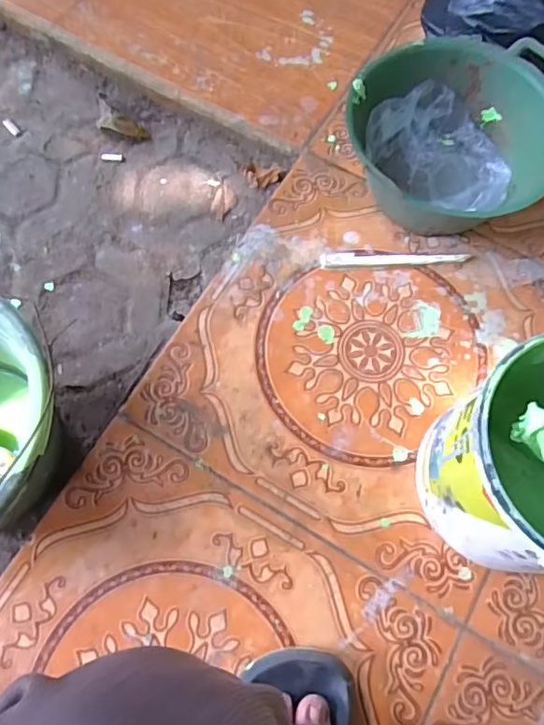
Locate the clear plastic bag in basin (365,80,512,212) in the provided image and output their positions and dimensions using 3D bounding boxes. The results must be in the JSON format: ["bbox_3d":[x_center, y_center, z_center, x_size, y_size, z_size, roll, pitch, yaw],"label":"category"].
[{"bbox_3d":[0.205,-0.243,0.659,0.146,0.060,0.174,-40,75,-14],"label":"clear plastic bag in basin"}]

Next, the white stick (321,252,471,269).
[{"bbox_3d":[0.142,-0.122,0.639,0.169,0.010,0.019,-2,70,-2],"label":"white stick"}]

